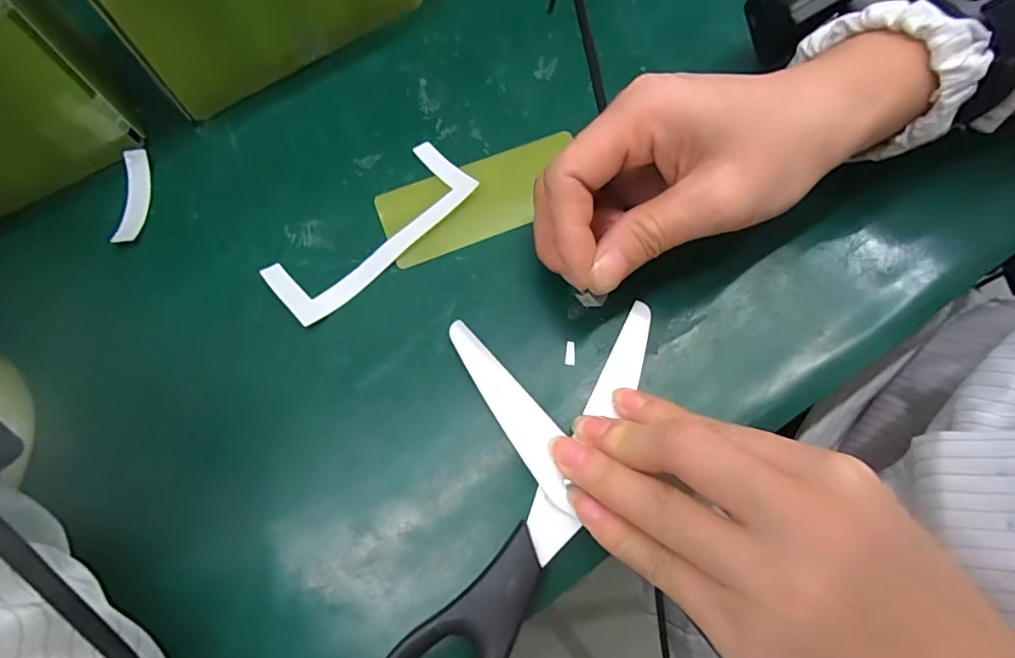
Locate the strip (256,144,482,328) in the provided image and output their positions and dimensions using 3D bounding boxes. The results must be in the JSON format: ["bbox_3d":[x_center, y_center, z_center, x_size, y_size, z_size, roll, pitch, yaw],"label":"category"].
[{"bbox_3d":[-0.058,-0.044,0.224,0.037,0.006,0.098,41,75,16],"label":"strip"}]

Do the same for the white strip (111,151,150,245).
[{"bbox_3d":[-0.171,-0.061,0.233,0.010,0.006,0.048,-7,68,-1],"label":"white strip"}]

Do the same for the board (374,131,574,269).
[{"bbox_3d":[-0.011,-0.059,0.230,0.091,0.005,0.040,-20,69,-6],"label":"board"}]

